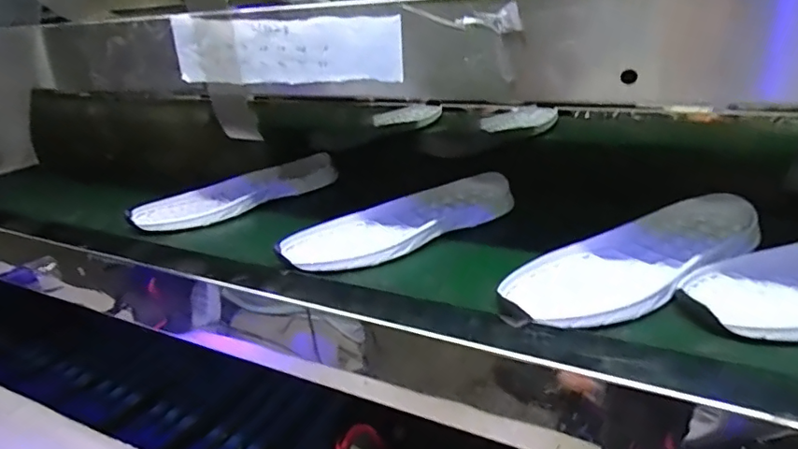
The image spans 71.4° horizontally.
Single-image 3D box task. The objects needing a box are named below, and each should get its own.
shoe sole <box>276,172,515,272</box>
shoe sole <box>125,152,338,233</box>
[{"bbox_3d":[0.009,0.002,0.597,0.261,0.035,0.087,-20,27,-27],"label":"shoe sole"},{"bbox_3d":[-0.200,-0.043,0.708,0.259,0.022,0.086,-19,26,-25],"label":"shoe sole"}]

